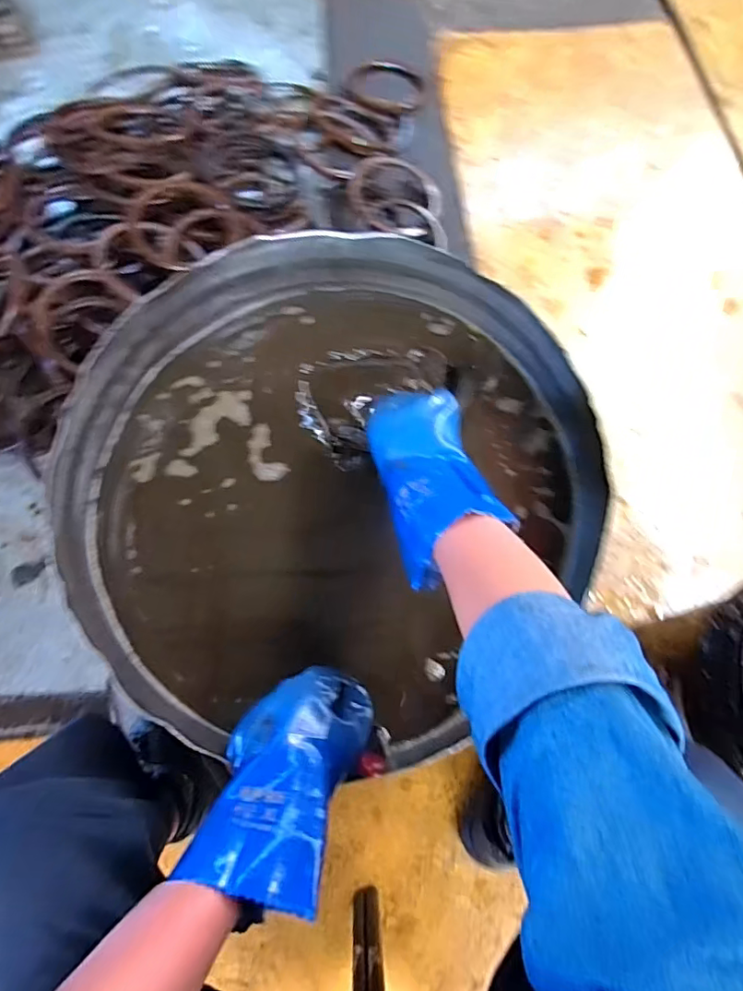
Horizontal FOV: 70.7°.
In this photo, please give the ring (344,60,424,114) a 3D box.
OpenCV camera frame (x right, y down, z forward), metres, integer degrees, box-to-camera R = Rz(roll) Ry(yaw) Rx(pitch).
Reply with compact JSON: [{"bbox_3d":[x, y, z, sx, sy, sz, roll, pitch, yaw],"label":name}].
[{"bbox_3d":[0.037,-0.975,1.260,0.186,0.021,0.193,0,68,-8],"label":"ring"}]

